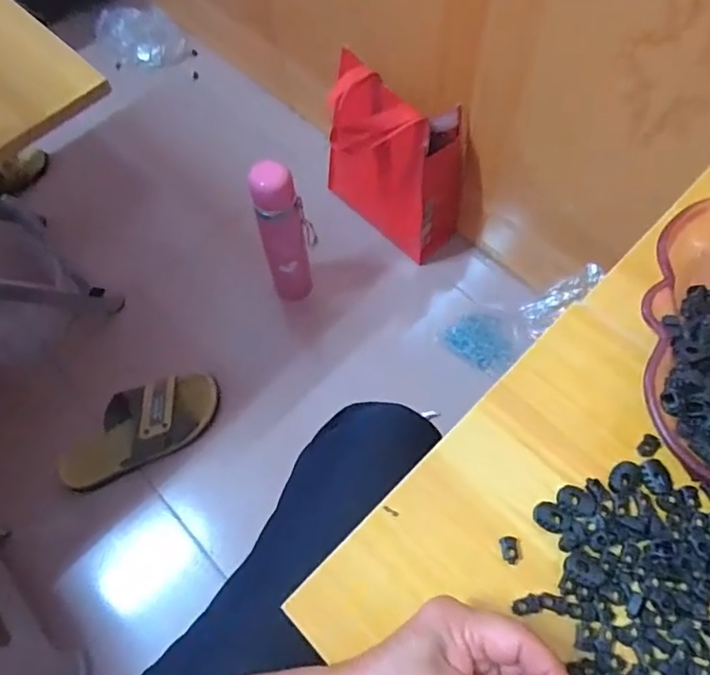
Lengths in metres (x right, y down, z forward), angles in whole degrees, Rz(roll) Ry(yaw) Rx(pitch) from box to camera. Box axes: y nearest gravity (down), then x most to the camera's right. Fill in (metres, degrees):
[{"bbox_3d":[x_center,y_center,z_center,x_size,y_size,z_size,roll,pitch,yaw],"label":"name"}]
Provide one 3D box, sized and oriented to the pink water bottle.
[{"bbox_3d":[-0.102,-0.148,0.874,0.080,0.299,0.066,-13,65,-3],"label":"pink water bottle"}]

